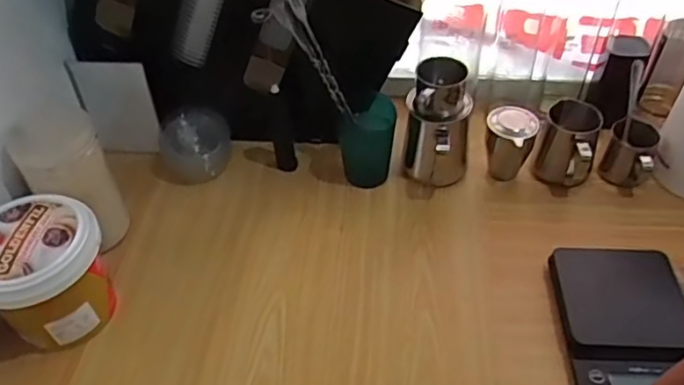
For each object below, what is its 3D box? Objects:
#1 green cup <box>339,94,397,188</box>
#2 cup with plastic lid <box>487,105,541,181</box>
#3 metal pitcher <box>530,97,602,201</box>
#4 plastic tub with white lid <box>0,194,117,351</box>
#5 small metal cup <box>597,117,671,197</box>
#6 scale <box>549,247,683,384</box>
[{"bbox_3d":[0.034,-0.067,0.812,0.069,0.095,0.070,-2,46,2],"label":"green cup"},{"bbox_3d":[0.218,-0.058,0.798,0.059,0.092,0.052,8,47,11],"label":"cup with plastic lid"},{"bbox_3d":[0.288,-0.058,0.787,0.065,0.095,0.076,16,49,18],"label":"metal pitcher"},{"bbox_3d":[-0.313,0.090,0.654,0.124,0.126,0.119,-2,46,2],"label":"plastic tub with white lid"},{"bbox_3d":[0.375,-0.050,0.786,0.061,0.072,0.067,-2,46,2],"label":"small metal cup"},{"bbox_3d":[0.303,0.135,0.644,0.136,0.030,0.193,-1,46,3],"label":"scale"}]

